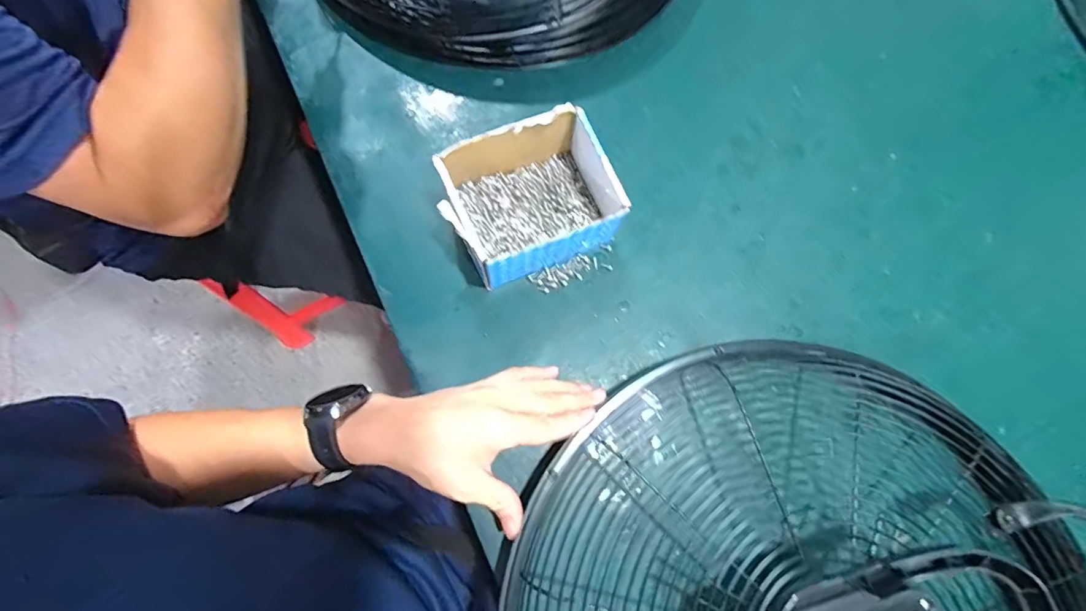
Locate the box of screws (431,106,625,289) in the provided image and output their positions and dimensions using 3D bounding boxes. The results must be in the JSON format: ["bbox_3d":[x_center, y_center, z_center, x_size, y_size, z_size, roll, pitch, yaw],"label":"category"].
[{"bbox_3d":[-0.011,-0.091,0.422,0.137,0.071,0.106,-24,77,-7],"label":"box of screws"}]

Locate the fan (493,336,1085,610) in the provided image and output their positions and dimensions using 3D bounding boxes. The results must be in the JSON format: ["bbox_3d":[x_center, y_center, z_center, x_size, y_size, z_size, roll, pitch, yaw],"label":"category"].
[{"bbox_3d":[0.164,0.205,0.327,0.384,0.129,0.338,-35,79,-8],"label":"fan"}]

